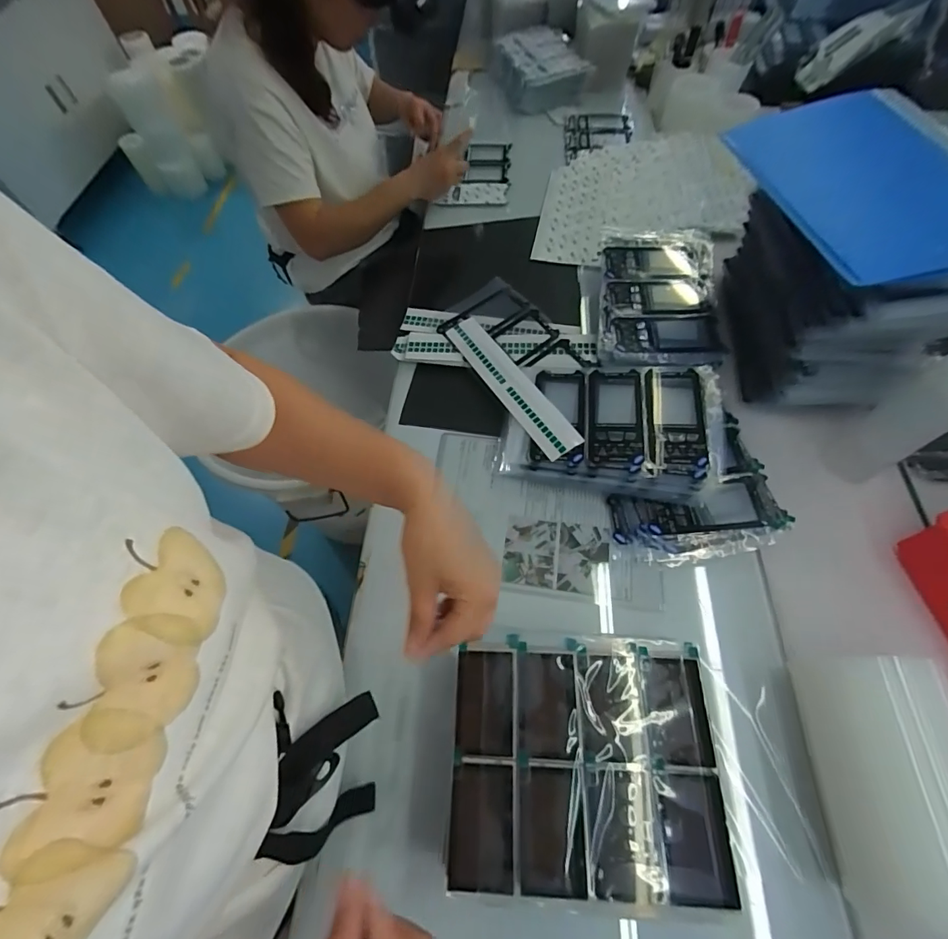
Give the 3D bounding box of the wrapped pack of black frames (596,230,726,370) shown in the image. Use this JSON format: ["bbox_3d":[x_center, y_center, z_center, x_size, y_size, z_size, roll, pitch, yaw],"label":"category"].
[{"bbox_3d":[0.282,-0.264,0.673,0.171,0.028,0.276,6,62,7],"label":"wrapped pack of black frames"}]

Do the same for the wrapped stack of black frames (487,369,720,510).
[{"bbox_3d":[0.177,-0.054,0.605,0.274,0.069,0.182,6,62,6],"label":"wrapped stack of black frames"}]

